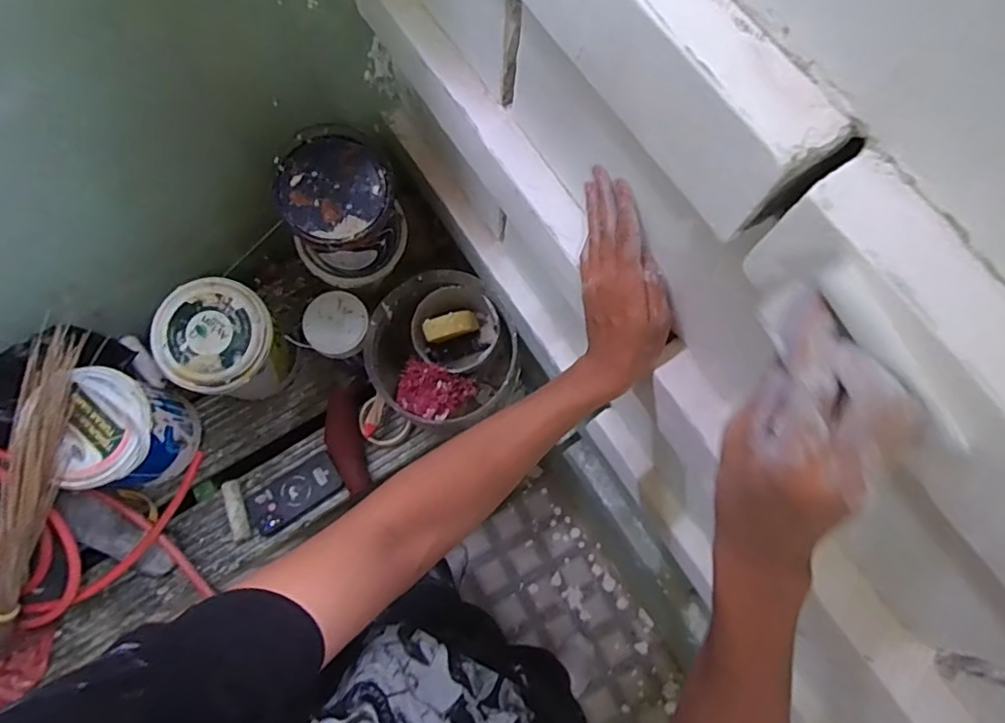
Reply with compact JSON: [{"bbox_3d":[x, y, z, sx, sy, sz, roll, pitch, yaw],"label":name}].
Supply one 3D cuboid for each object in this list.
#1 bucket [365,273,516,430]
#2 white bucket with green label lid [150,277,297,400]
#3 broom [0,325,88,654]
[{"bbox_3d":[-0.105,-0.006,0.981,0.233,0.204,0.232,-26,76,-8],"label":"bucket"},{"bbox_3d":[-0.460,-0.017,0.979,0.173,0.209,0.173,0,74,-1],"label":"white bucket with green label lid"},{"bbox_3d":[-0.681,0.210,0.811,0.058,0.070,0.547,22,102,5],"label":"broom"}]

